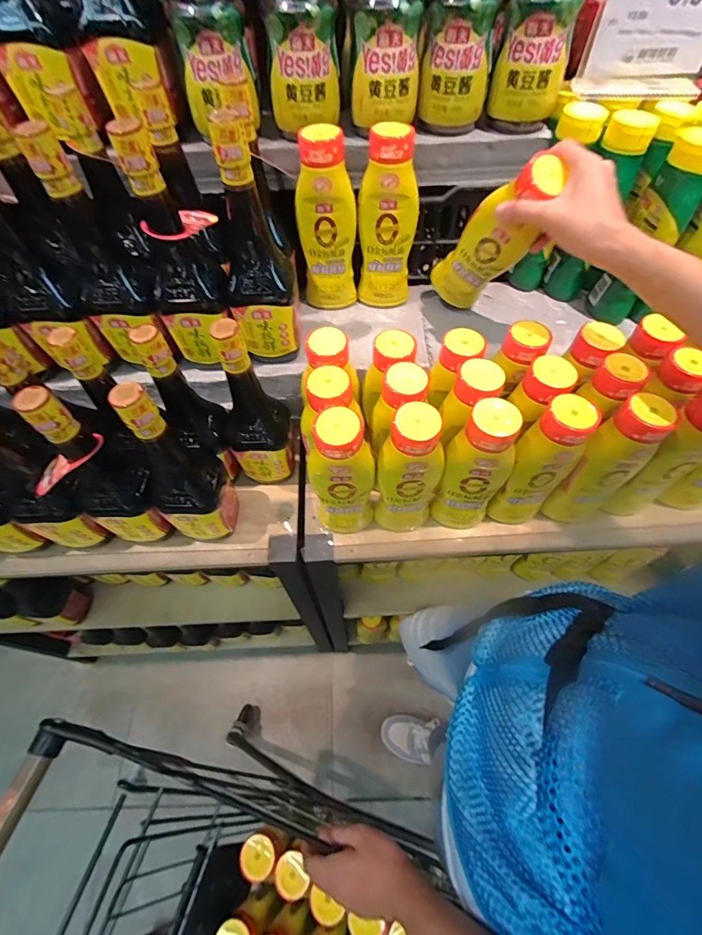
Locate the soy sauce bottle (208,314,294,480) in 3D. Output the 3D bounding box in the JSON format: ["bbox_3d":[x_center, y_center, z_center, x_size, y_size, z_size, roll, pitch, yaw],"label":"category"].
[{"bbox_3d":[-0.129,-0.070,0.540,0.086,0.270,0.069,-15,59,-7],"label":"soy sauce bottle"}]

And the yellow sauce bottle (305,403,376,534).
[{"bbox_3d":[-0.011,0.016,0.512,0.077,0.223,0.053,-6,58,-2],"label":"yellow sauce bottle"}]

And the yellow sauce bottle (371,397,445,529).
[{"bbox_3d":[0.073,0.012,0.509,0.073,0.215,0.055,15,60,11],"label":"yellow sauce bottle"}]

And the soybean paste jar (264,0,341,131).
[{"bbox_3d":[-0.053,-0.486,0.468,0.081,0.121,0.075,2,58,3],"label":"soybean paste jar"}]

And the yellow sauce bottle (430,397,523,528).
[{"bbox_3d":[0.154,0.009,0.509,0.069,0.220,0.055,29,64,18],"label":"yellow sauce bottle"}]

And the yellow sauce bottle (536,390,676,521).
[{"bbox_3d":[0.312,0.004,0.503,0.066,0.205,0.061,-38,64,-19],"label":"yellow sauce bottle"}]

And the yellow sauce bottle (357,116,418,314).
[{"bbox_3d":[0.050,-0.332,0.560,0.075,0.211,0.050,11,59,9],"label":"yellow sauce bottle"}]

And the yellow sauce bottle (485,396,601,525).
[{"bbox_3d":[0.233,0.003,0.507,0.062,0.207,0.059,38,67,22],"label":"yellow sauce bottle"}]

